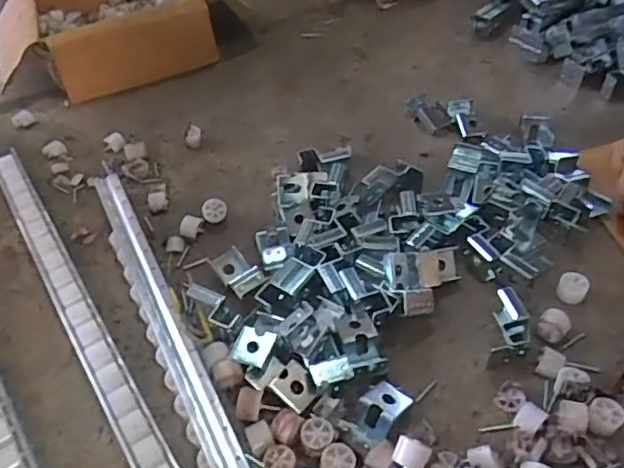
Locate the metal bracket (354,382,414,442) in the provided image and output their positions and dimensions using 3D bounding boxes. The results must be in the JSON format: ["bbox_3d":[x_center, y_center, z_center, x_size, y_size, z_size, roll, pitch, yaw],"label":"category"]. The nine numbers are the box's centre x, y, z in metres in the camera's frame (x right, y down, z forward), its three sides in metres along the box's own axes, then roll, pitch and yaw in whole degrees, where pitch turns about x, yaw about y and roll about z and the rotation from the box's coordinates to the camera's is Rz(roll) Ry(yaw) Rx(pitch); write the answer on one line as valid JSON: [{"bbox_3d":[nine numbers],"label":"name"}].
[{"bbox_3d":[0.078,0.194,0.666,0.045,0.023,0.064,29,53,27],"label":"metal bracket"}]

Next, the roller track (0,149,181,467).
[{"bbox_3d":[-0.278,0.120,0.749,0.053,0.043,0.788,-26,50,-22],"label":"roller track"}]

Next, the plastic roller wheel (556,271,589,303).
[{"bbox_3d":[0.341,0.072,0.781,0.035,0.039,0.030,22,50,22],"label":"plastic roller wheel"}]

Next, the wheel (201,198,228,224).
[{"bbox_3d":[-0.147,-0.034,0.896,0.036,0.020,0.036,1,87,-16],"label":"wheel"}]

